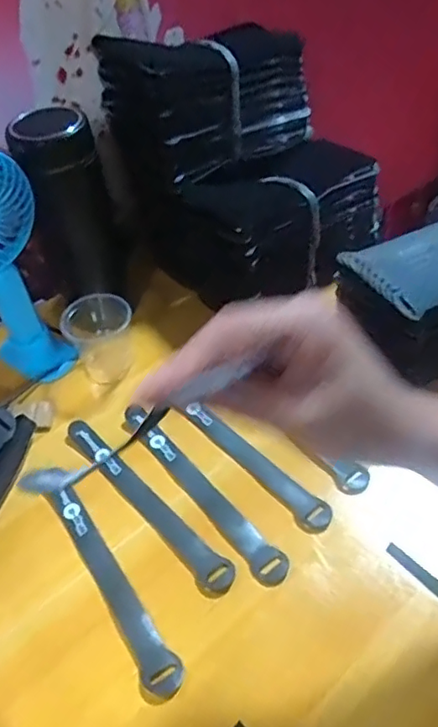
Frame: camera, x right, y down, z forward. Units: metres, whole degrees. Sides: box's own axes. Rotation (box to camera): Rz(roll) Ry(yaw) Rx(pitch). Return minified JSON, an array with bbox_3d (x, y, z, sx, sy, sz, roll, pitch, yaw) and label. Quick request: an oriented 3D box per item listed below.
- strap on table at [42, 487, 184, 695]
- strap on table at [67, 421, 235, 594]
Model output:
[{"bbox_3d":[-0.080,0.154,0.426,0.023,0.004,0.180,-31,50,-17],"label":"strap on table"},{"bbox_3d":[-0.060,0.106,0.467,0.022,0.007,0.194,-36,54,-25],"label":"strap on table"}]

